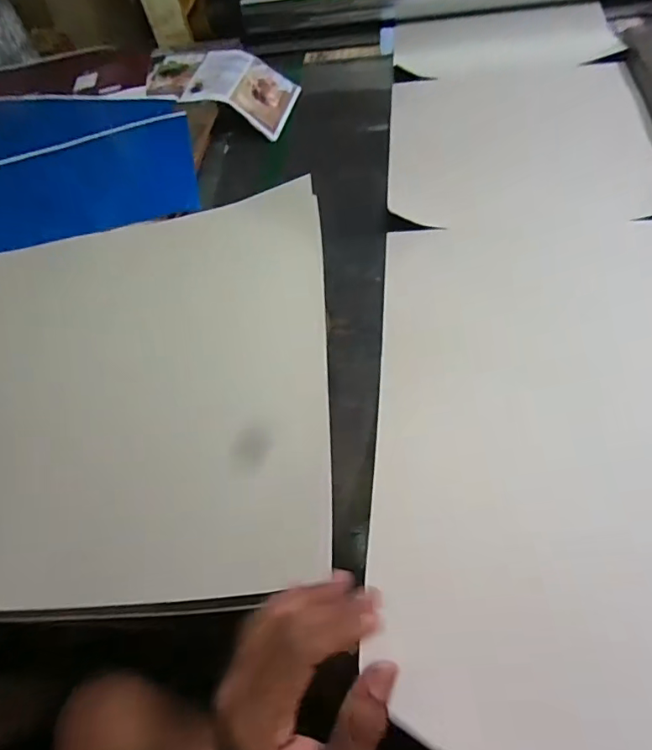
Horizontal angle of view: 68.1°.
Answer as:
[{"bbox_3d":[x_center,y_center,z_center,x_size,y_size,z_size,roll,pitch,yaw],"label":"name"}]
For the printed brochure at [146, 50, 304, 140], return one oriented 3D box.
[{"bbox_3d":[-0.230,-0.589,0.998,0.315,0.073,0.193,8,60,14],"label":"printed brochure"}]

